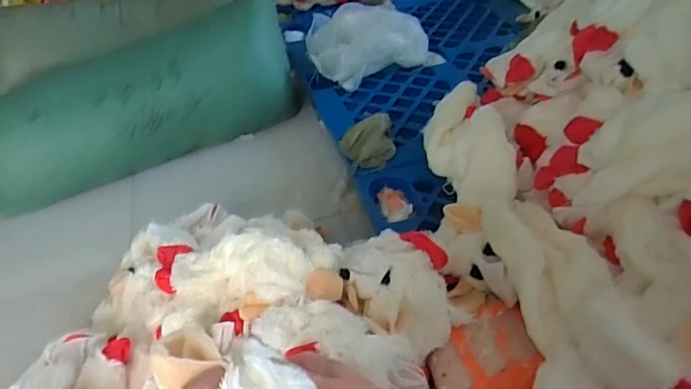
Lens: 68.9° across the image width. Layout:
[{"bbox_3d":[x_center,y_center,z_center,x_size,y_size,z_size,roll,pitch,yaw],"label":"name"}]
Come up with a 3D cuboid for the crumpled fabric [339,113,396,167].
[{"bbox_3d":[0.063,-0.149,1.438,0.152,0.090,0.162,-4,39,2],"label":"crumpled fabric"}]

